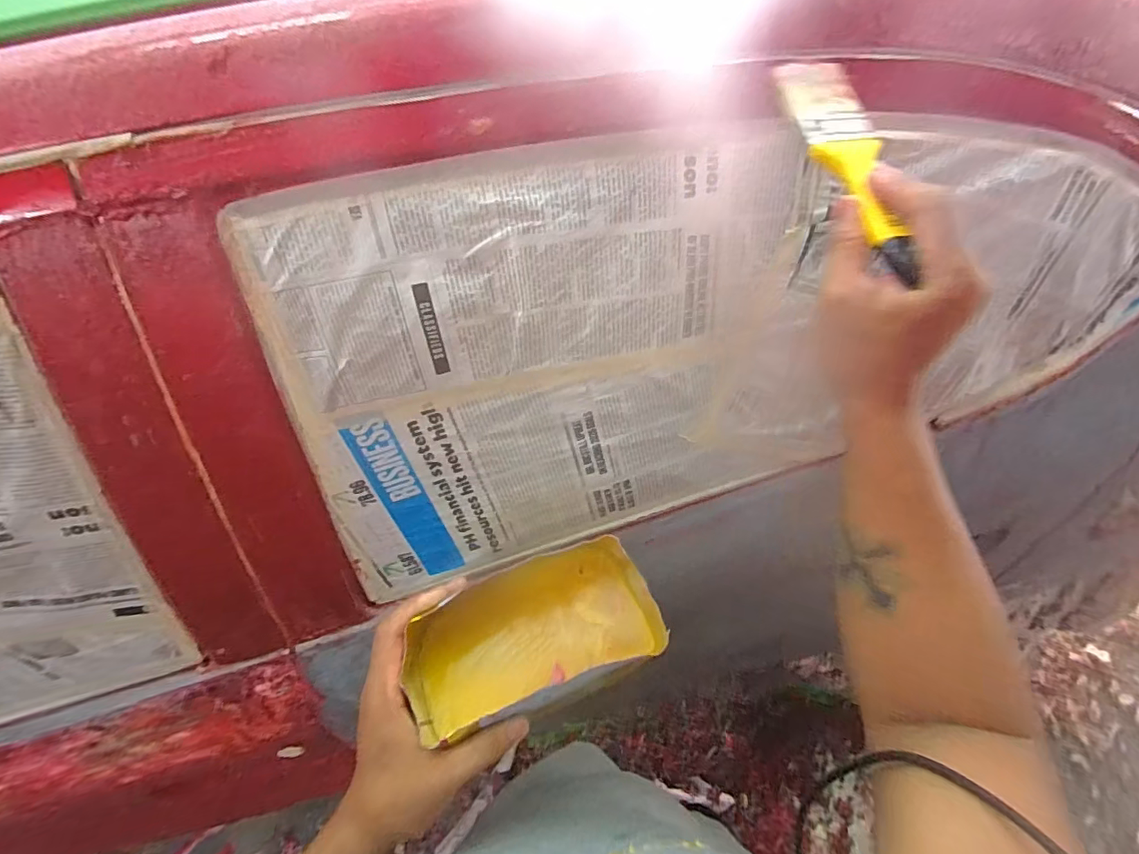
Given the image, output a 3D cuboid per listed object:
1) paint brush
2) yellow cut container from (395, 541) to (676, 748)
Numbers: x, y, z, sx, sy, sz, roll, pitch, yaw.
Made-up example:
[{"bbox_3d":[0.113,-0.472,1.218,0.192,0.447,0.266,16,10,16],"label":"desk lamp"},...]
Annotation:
[{"bbox_3d":[0.177,-0.166,0.324,0.057,0.018,0.178,-6,65,1],"label":"paint brush"},{"bbox_3d":[-0.029,0.155,0.397,0.189,0.049,0.113,-21,54,-10],"label":"yellow cut container"}]

